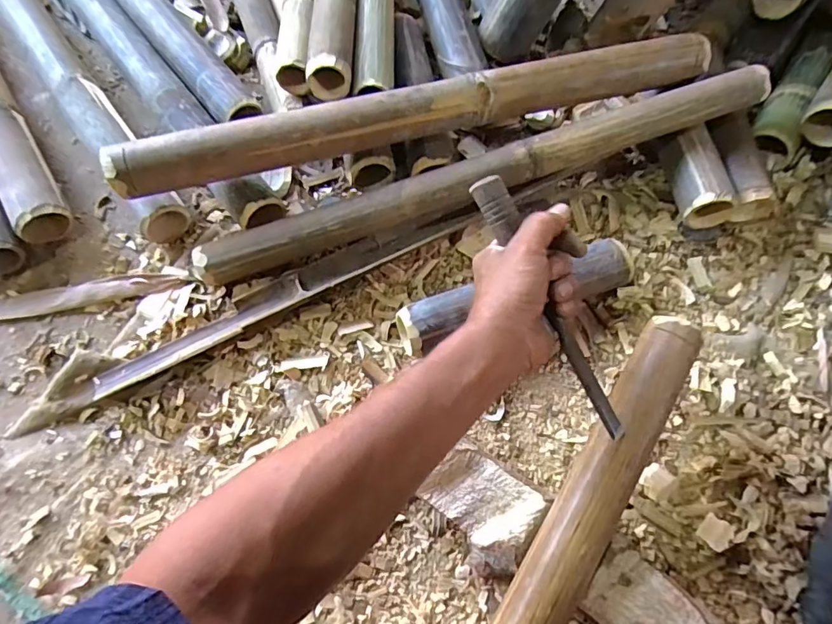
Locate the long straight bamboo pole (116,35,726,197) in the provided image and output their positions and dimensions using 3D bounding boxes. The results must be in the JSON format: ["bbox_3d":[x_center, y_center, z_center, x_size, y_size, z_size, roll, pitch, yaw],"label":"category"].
[{"bbox_3d":[0.010,-0.219,0.548,0.661,0.051,0.047,-14,71,-6],"label":"long straight bamboo pole"}]

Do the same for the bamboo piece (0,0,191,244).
[{"bbox_3d":[-0.466,-0.327,0.657,0.049,0.056,0.614,-35,74,-13],"label":"bamboo piece"}]

